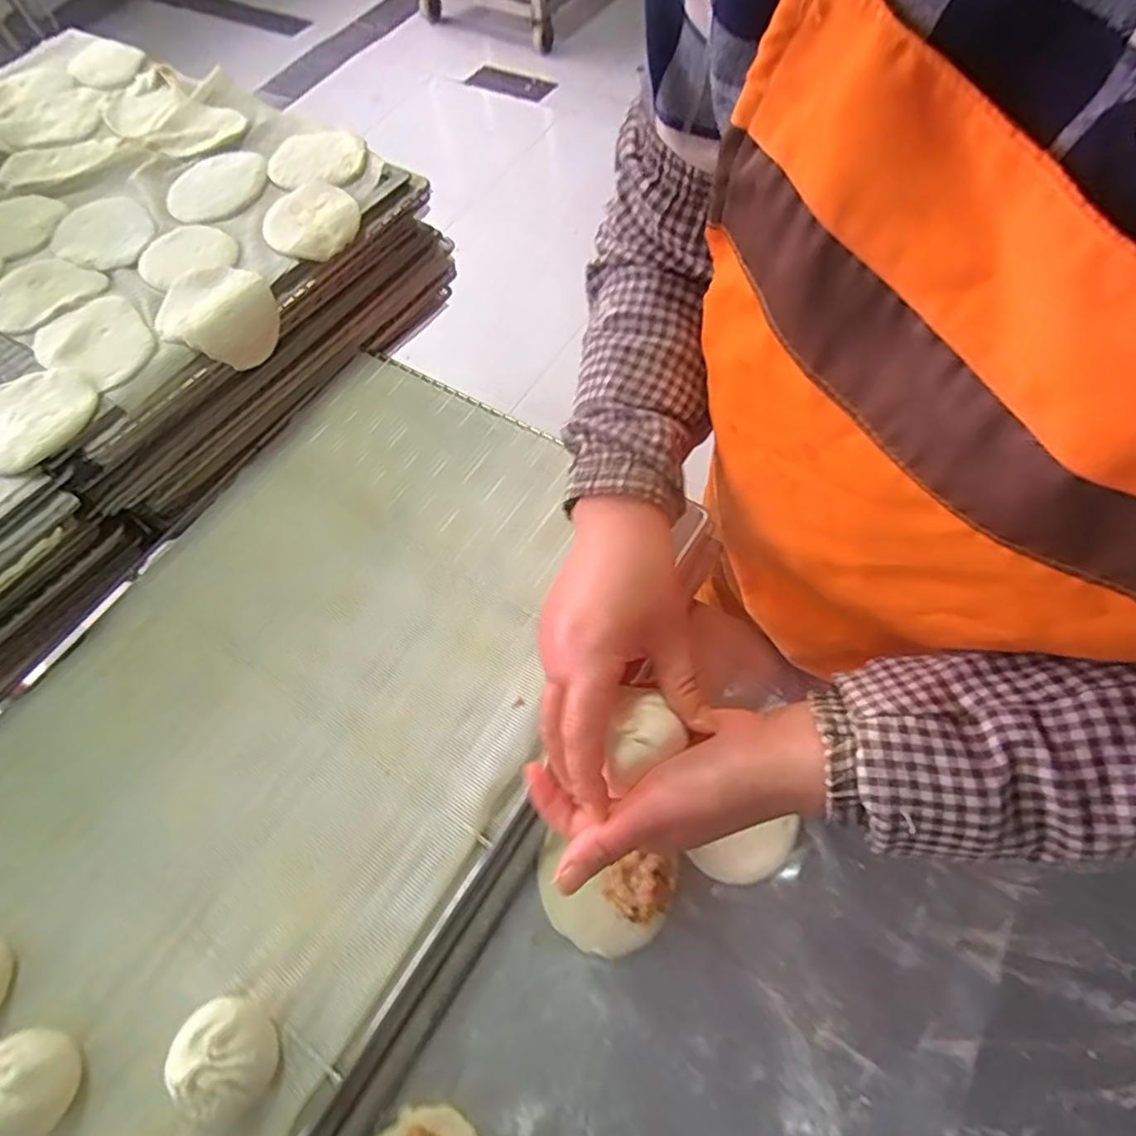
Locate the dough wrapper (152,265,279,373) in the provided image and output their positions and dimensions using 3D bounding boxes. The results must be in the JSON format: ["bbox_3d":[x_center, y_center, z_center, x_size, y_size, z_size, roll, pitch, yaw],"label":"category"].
[{"bbox_3d":[-0.296,-0.215,0.540,0.089,0.041,0.084,-29,64,-10],"label":"dough wrapper"}]

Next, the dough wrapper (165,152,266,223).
[{"bbox_3d":[-0.337,-0.368,0.606,0.094,0.004,0.091,-22,63,-6],"label":"dough wrapper"}]

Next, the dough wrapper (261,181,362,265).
[{"bbox_3d":[-0.233,-0.315,0.569,0.083,0.009,0.090,-31,64,-11],"label":"dough wrapper"}]

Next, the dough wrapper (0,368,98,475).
[{"bbox_3d":[-0.413,-0.116,0.485,0.086,0.017,0.091,-2,62,4],"label":"dough wrapper"}]

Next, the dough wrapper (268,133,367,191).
[{"bbox_3d":[-0.242,-0.400,0.608,0.091,0.006,0.089,-14,62,-2],"label":"dough wrapper"}]

